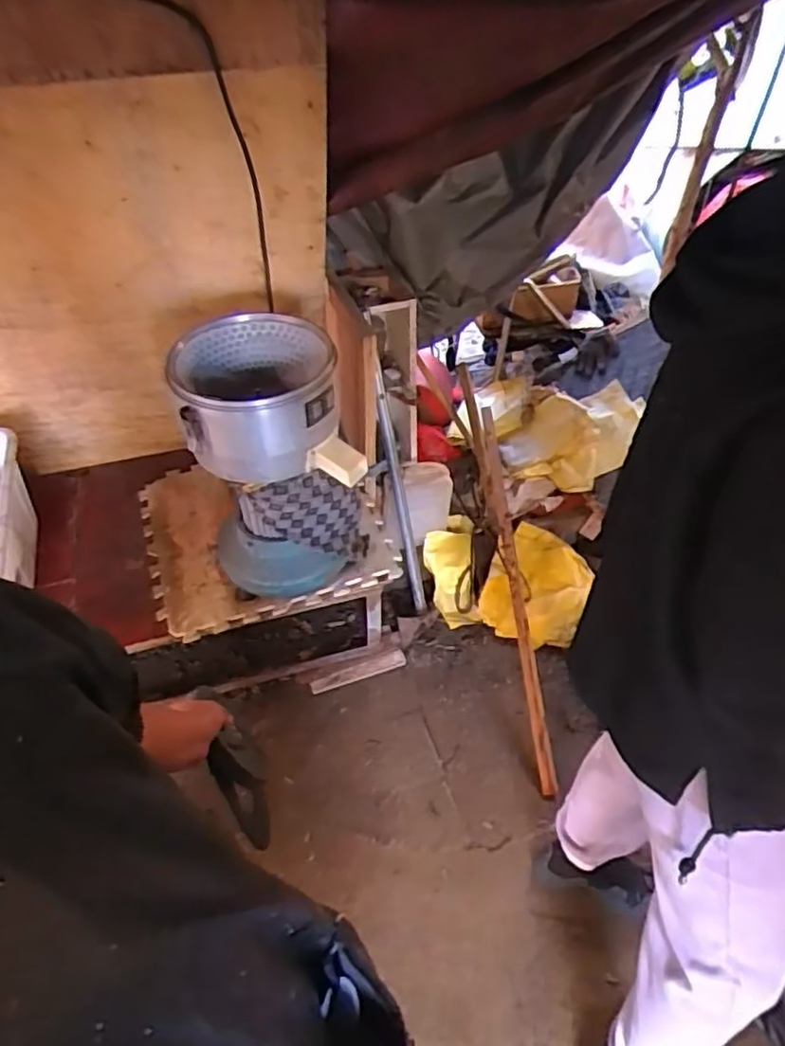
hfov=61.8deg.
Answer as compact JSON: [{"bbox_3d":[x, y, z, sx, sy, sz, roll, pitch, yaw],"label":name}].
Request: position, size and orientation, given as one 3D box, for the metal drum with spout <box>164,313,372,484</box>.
[{"bbox_3d":[-0.252,-0.248,1.317,0.334,0.211,0.308,-7,42,-7],"label":"metal drum with spout"}]

